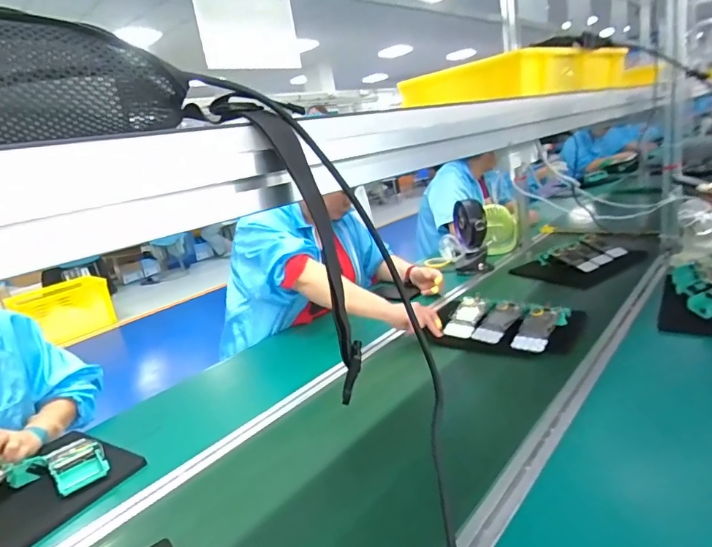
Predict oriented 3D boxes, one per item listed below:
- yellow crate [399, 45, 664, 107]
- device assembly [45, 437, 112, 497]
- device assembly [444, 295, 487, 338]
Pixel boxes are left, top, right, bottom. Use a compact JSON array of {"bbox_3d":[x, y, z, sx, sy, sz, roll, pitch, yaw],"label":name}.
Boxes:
[{"bbox_3d":[0.392,-0.432,1.037,0.507,0.071,0.320,-18,17,-34],"label":"yellow crate"},{"bbox_3d":[-0.449,0.315,0.760,0.079,0.046,0.078,-21,19,-40],"label":"device assembly"},{"bbox_3d":[0.267,0.105,1.144,0.076,0.012,0.140,-1,38,38],"label":"device assembly"}]

